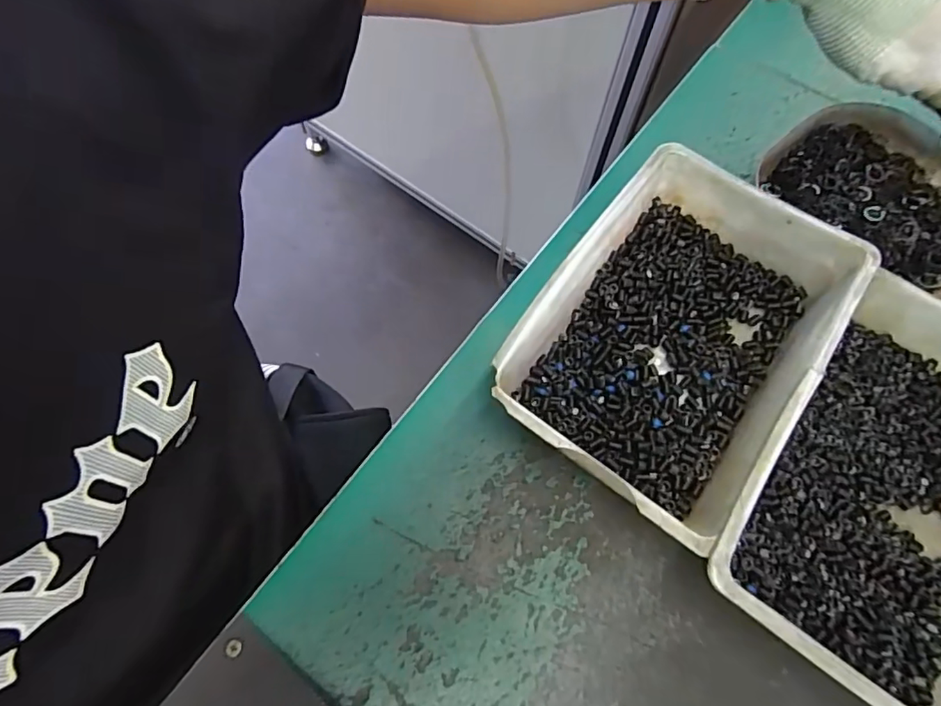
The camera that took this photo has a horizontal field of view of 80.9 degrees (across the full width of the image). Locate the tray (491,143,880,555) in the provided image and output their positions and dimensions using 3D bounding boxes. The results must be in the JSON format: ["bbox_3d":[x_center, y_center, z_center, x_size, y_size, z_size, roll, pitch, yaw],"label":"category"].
[{"bbox_3d":[0.115,-0.011,0.316,0.140,0.046,0.201,36,71,13],"label":"tray"}]

